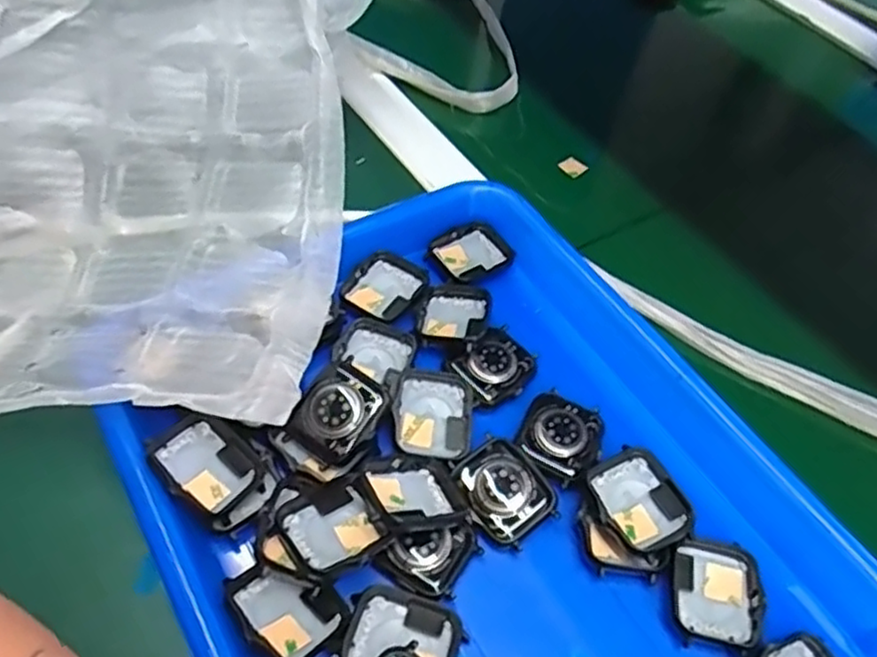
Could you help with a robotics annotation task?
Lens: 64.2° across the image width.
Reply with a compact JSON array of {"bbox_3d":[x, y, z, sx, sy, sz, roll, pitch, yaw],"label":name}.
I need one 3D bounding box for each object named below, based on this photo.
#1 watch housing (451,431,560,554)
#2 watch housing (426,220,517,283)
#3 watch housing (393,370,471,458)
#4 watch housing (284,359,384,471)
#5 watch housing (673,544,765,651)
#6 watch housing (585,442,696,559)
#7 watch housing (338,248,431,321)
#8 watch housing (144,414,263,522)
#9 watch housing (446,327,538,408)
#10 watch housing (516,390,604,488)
[{"bbox_3d":[0.029,0.071,0.312,0.036,0.008,0.045,-27,59,-23],"label":"watch housing"},{"bbox_3d":[0.020,-0.042,0.406,0.043,0.014,0.035,-29,60,-25],"label":"watch housing"},{"bbox_3d":[-0.003,0.040,0.333,0.036,0.016,0.038,2,52,-3],"label":"watch housing"},{"bbox_3d":[-0.046,0.039,0.320,0.034,0.011,0.043,29,76,6],"label":"watch housing"},{"bbox_3d":[0.118,0.114,0.296,0.037,0.008,0.041,9,52,2],"label":"watch housing"},{"bbox_3d":[0.089,0.077,0.312,0.037,0.008,0.044,-24,58,-22],"label":"watch housing"},{"bbox_3d":[-0.026,-0.024,0.381,0.038,0.009,0.042,30,56,17],"label":"watch housing"},{"bbox_3d":[-0.100,0.060,0.303,0.043,0.012,0.037,47,49,2],"label":"watch housing"},{"bbox_3d":[0.028,0.018,0.350,0.041,0.010,0.033,-34,62,-27],"label":"watch housing"},{"bbox_3d":[0.058,0.051,0.332,0.037,0.005,0.040,24,54,13],"label":"watch housing"}]

